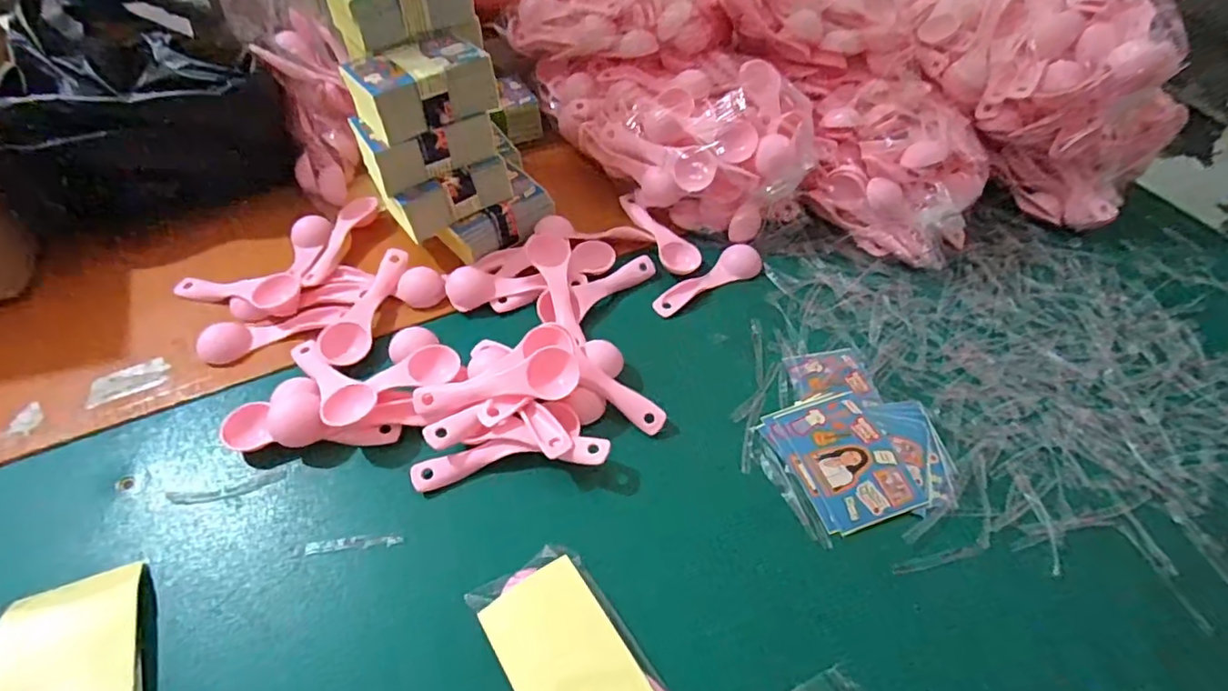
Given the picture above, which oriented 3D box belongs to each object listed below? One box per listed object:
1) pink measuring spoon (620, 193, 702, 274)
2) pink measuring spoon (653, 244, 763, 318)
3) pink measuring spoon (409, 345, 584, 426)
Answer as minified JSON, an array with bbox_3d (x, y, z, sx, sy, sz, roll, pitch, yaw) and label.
[{"bbox_3d":[0.043,-0.104,0.534,0.032,0.014,0.102,-18,56,-16],"label":"pink measuring spoon"},{"bbox_3d":[0.081,-0.059,0.510,0.113,0.010,0.033,-27,58,-21],"label":"pink measuring spoon"},{"bbox_3d":[-0.080,0.028,0.402,0.111,0.034,0.029,-7,53,-8],"label":"pink measuring spoon"}]

